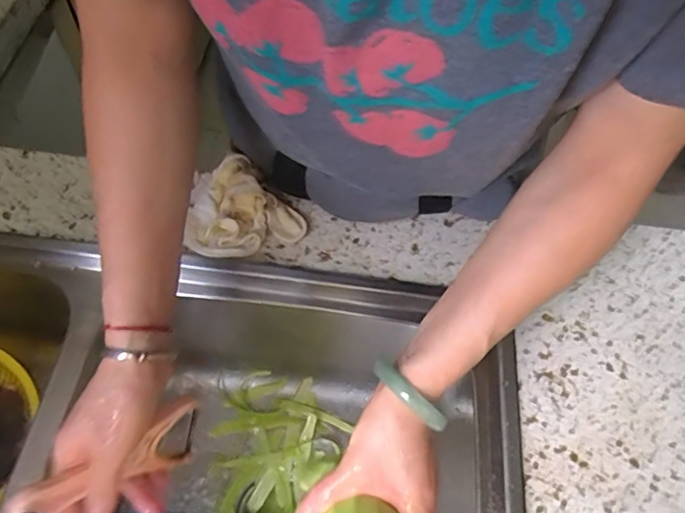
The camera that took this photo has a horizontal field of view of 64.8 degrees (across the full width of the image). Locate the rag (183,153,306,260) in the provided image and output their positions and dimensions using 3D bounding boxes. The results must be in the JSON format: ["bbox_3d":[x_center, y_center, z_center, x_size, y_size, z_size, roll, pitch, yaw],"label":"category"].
[{"bbox_3d":[-0.102,-0.053,0.548,0.109,0.046,0.096,-17,62,-13],"label":"rag"}]

